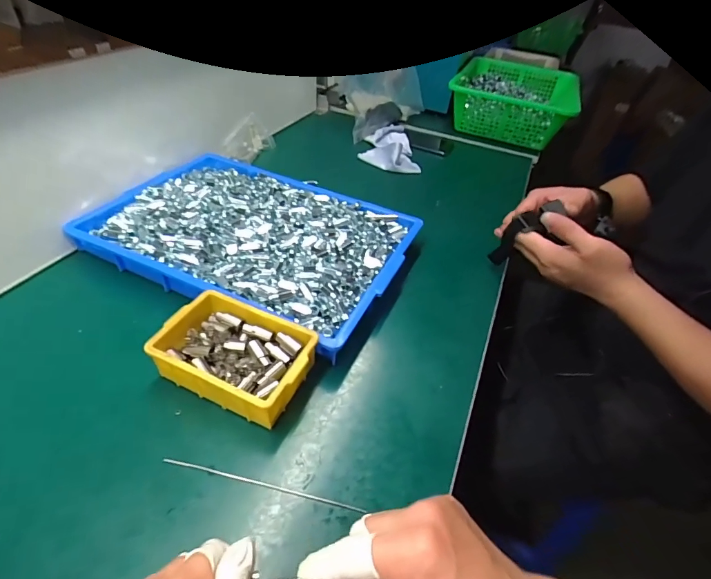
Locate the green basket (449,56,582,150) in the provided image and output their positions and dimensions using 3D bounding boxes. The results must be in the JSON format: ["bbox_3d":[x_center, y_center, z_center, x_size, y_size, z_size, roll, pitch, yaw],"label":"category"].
[{"bbox_3d":[0.437,-0.534,1.085,0.321,0.116,0.402,23,46,16],"label":"green basket"}]

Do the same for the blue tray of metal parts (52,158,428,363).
[{"bbox_3d":[-0.143,-0.085,0.583,0.420,0.058,0.295,23,46,16],"label":"blue tray of metal parts"}]

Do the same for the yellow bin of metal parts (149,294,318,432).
[{"bbox_3d":[-0.125,0.073,0.422,0.153,0.057,0.103,21,45,14],"label":"yellow bin of metal parts"}]

